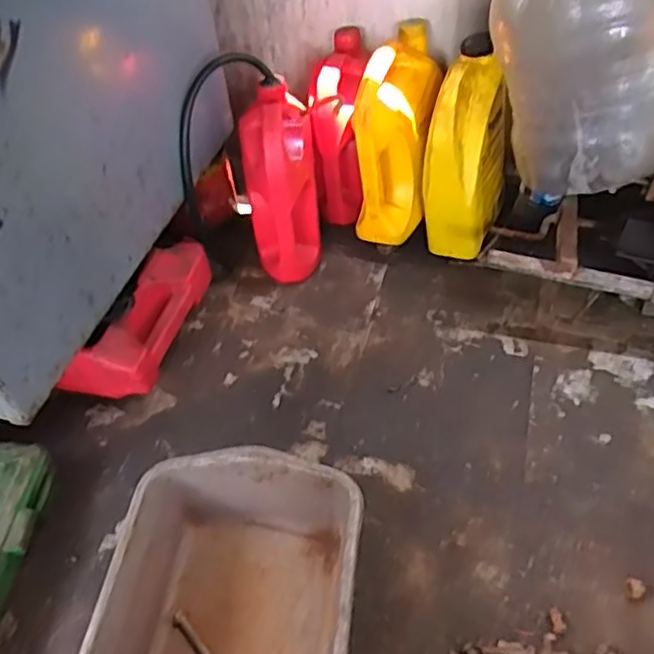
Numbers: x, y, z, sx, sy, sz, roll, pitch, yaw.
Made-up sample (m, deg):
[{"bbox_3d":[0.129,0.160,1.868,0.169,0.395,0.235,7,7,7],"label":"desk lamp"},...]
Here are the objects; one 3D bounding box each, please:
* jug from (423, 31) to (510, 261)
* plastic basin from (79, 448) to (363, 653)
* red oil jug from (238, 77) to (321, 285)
[{"bbox_3d":[0.239,-0.283,1.122,0.122,0.311,0.185,10,49,14],"label":"jug"},{"bbox_3d":[-0.103,0.323,0.731,0.261,0.133,0.340,2,49,8],"label":"plastic basin"},{"bbox_3d":[-0.075,-0.230,1.121,0.118,0.302,0.163,-9,47,-3],"label":"red oil jug"}]

